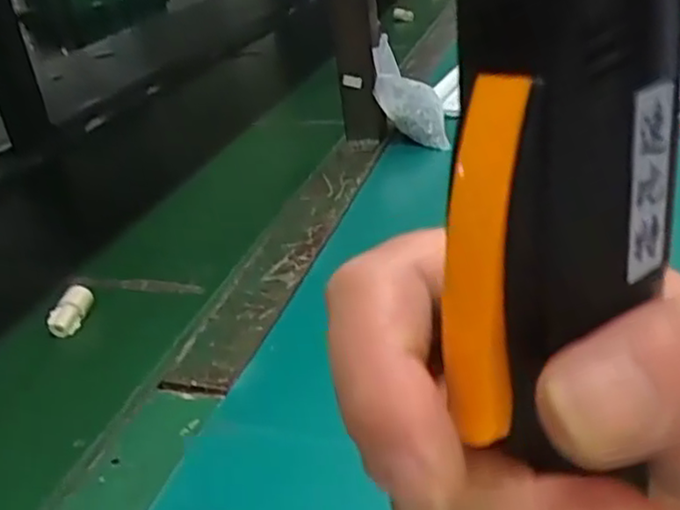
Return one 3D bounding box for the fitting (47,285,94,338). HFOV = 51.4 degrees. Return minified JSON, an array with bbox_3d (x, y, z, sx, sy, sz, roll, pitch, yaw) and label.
[{"bbox_3d":[-0.204,0.042,0.535,0.021,0.016,0.043,2,47,15],"label":"fitting"}]

